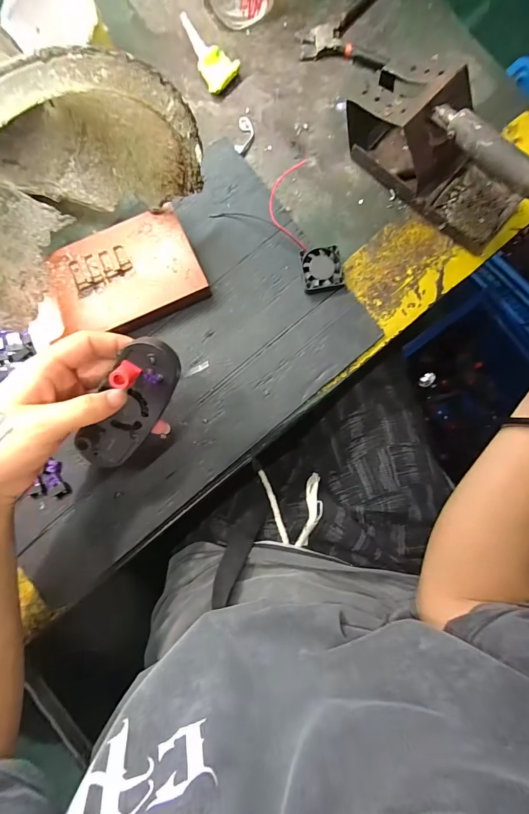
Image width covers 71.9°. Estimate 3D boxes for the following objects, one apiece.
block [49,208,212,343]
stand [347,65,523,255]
[{"bbox_3d":[-0.132,-0.123,0.350,0.136,0.022,0.095,-23,86,-2],"label":"block"},{"bbox_3d":[0.162,-0.233,0.333,0.178,0.082,0.073,37,86,3],"label":"stand"}]

